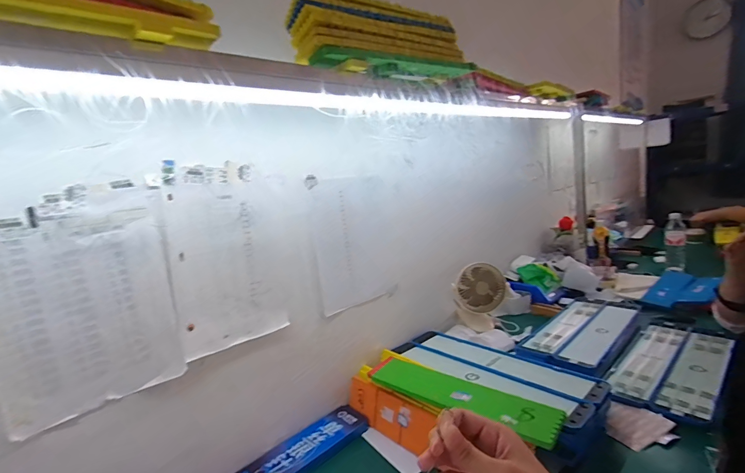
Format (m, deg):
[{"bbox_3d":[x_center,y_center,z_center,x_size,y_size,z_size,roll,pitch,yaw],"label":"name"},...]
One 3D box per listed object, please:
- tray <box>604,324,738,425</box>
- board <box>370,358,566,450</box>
[{"bbox_3d":[0.699,0.291,0.832,0.428,0.023,0.178,-14,12,-39],"label":"tray"},{"bbox_3d":[0.152,0.290,0.662,0.090,0.014,0.352,-19,13,-42],"label":"board"}]

